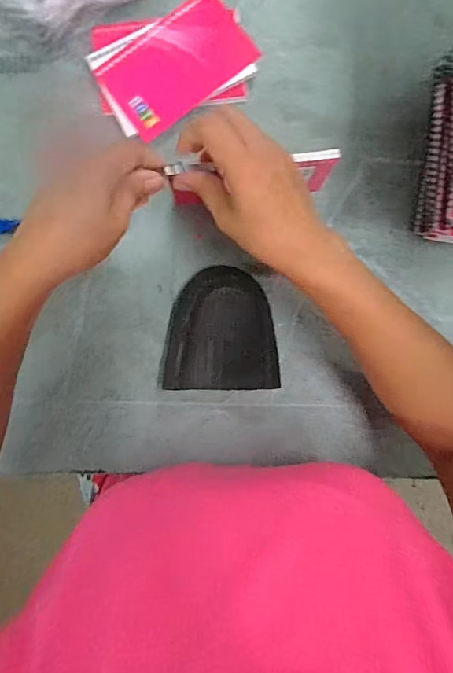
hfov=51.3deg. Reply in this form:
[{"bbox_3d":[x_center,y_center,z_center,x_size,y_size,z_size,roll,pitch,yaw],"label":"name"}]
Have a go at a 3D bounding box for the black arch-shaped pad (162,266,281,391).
[{"bbox_3d":[-0.005,-0.005,0.405,0.093,0.032,0.100,-1,88,0],"label":"black arch-shaped pad"}]

